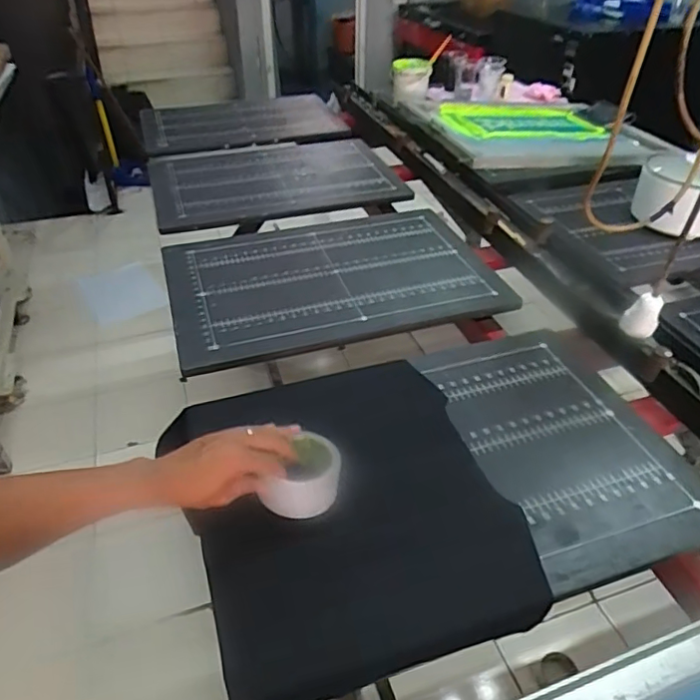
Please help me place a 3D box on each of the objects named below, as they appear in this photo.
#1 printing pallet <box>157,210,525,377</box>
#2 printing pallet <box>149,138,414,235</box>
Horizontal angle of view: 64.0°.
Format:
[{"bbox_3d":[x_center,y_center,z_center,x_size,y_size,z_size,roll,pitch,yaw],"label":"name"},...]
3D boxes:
[{"bbox_3d":[-0.036,-0.141,1.055,0.579,0.026,0.390,-12,41,-14],"label":"printing pallet"},{"bbox_3d":[-0.190,-0.452,1.417,0.590,0.017,0.454,-10,41,-12],"label":"printing pallet"}]

